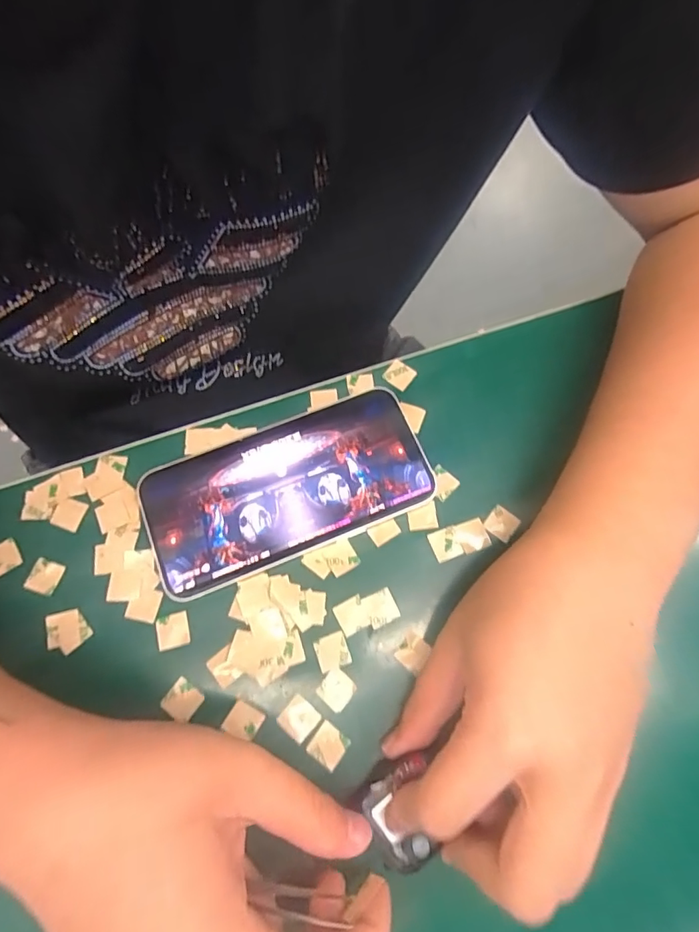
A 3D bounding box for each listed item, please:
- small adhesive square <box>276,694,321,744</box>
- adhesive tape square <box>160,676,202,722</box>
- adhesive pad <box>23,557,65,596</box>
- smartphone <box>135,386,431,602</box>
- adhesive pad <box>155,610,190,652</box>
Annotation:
[{"bbox_3d":[-0.023,0.116,0.230,0.016,0.004,0.016,39,75,10],"label":"small adhesive square"},{"bbox_3d":[-0.078,0.109,0.233,0.015,0.004,0.015,34,75,8],"label":"adhesive tape square"},{"bbox_3d":[-0.153,0.055,0.251,0.016,0.004,0.016,18,73,3],"label":"adhesive pad"},{"bbox_3d":[-0.033,0.012,0.263,0.143,0.009,0.071,-21,73,-7],"label":"smartphone"},{"bbox_3d":[-0.086,0.080,0.243,0.015,0.004,0.016,-12,74,-6],"label":"adhesive pad"}]

